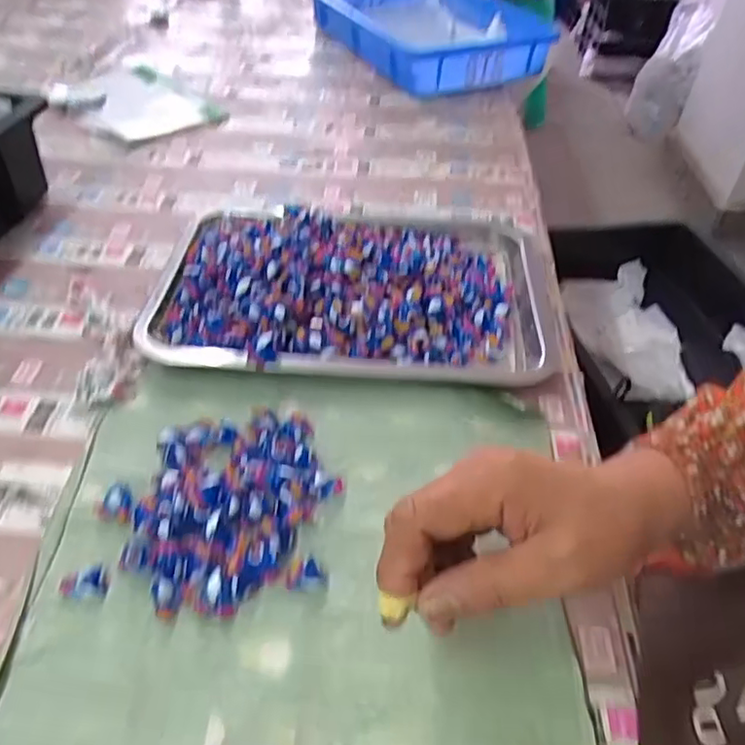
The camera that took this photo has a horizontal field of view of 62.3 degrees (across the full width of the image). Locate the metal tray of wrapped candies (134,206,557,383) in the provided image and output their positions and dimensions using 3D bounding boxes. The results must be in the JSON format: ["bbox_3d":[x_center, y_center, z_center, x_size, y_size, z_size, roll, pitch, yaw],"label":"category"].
[{"bbox_3d":[-0.011,-0.076,0.509,0.318,0.038,0.219,3,45,0],"label":"metal tray of wrapped candies"}]

